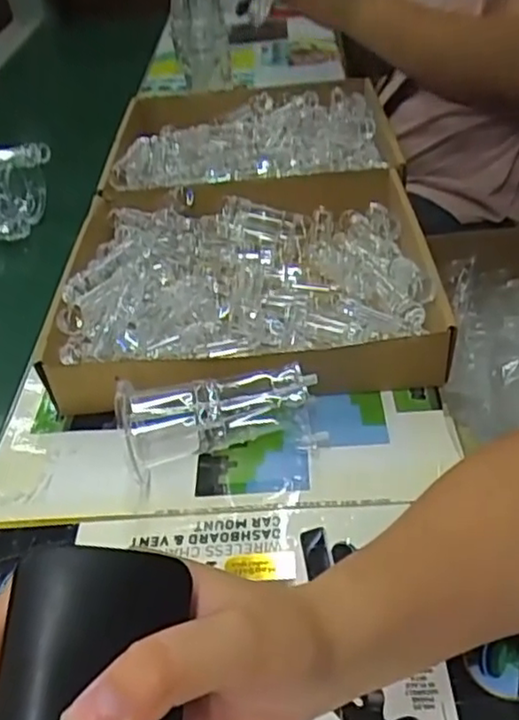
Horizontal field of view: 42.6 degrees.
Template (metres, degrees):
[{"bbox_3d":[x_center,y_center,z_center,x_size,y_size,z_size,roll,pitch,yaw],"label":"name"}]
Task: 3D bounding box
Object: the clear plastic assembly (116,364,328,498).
[{"bbox_3d":[-0.026,0.041,0.459,0.130,0.060,0.052,-12,40,-5],"label":"clear plastic assembly"}]

